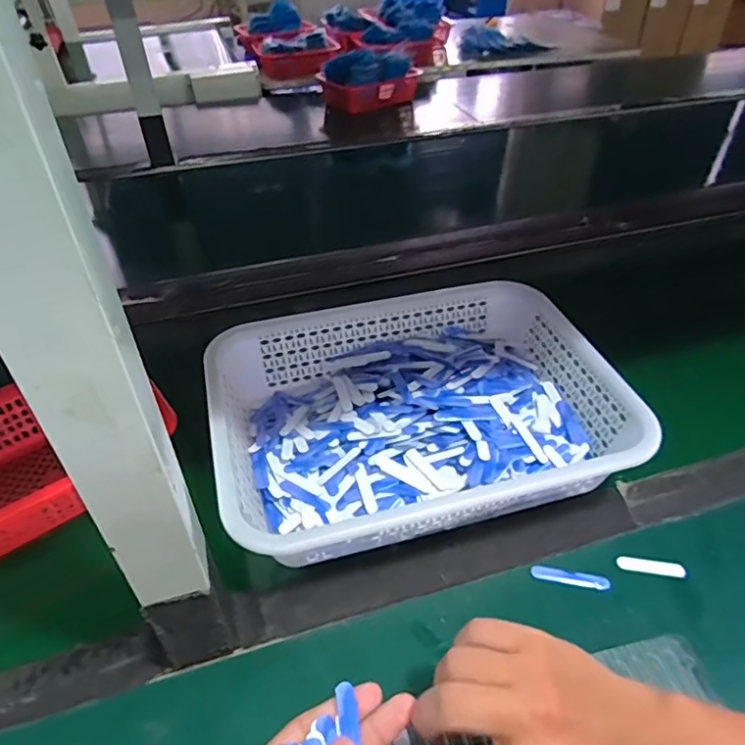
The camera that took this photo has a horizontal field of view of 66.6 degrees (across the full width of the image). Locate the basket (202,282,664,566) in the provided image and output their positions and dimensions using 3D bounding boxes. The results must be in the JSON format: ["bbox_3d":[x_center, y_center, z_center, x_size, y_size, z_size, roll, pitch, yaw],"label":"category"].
[{"bbox_3d":[0.037,0.036,0.539,0.352,0.086,0.243,-11,43,-11],"label":"basket"}]

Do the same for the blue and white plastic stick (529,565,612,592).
[{"bbox_3d":[0.158,0.164,0.453,0.059,0.004,0.013,7,43,8],"label":"blue and white plastic stick"}]

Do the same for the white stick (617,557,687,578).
[{"bbox_3d":[0.226,0.157,0.459,0.051,0.004,0.012,6,43,7],"label":"white stick"}]

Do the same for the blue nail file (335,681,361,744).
[{"bbox_3d":[-0.012,0.202,0.302,0.011,0.007,0.064,-5,71,-4],"label":"blue nail file"}]

